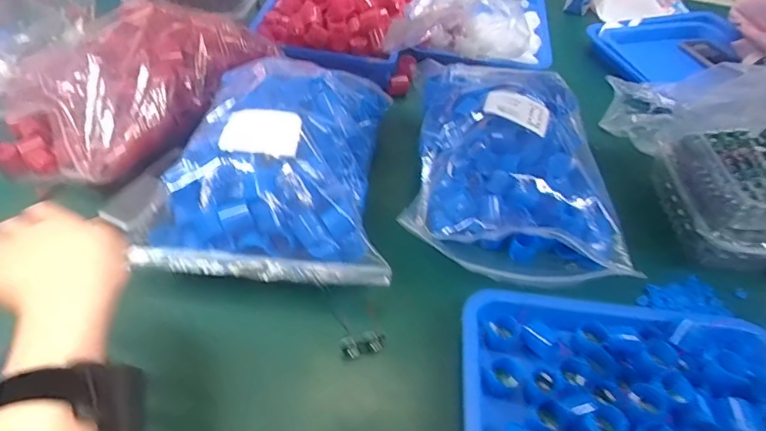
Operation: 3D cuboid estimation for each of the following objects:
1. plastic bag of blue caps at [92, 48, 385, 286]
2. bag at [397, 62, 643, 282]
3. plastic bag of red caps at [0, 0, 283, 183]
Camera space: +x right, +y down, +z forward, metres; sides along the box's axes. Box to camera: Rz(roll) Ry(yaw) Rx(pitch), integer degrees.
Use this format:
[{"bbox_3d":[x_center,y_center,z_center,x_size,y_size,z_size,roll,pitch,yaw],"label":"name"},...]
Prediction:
[{"bbox_3d":[-0.134,-0.078,0.566,0.289,0.092,0.315,1,48,-5],"label":"plastic bag of blue caps"},{"bbox_3d":[0.157,-0.074,0.631,0.258,0.128,0.320,2,48,-4],"label":"bag"},{"bbox_3d":[-0.361,-0.194,0.673,0.262,0.111,0.345,27,51,17],"label":"plastic bag of red caps"}]

